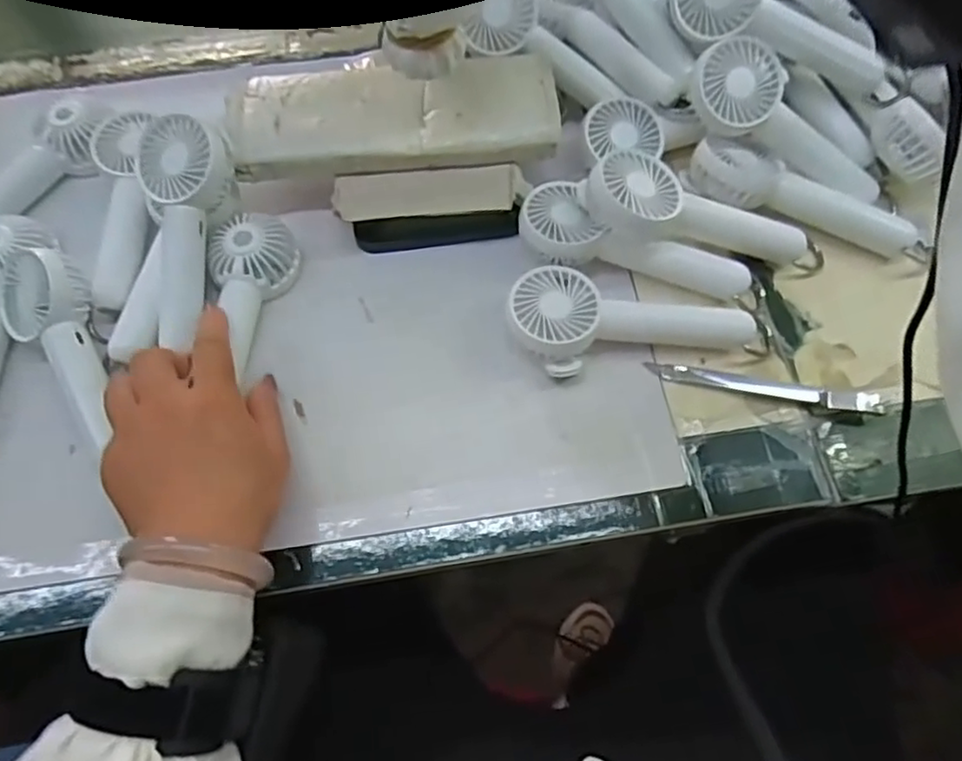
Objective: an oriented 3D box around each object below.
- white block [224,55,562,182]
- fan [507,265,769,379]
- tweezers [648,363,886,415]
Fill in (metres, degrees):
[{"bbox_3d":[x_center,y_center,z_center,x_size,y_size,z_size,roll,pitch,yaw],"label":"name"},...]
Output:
[{"bbox_3d":[-0.057,-0.178,0.439,0.210,0.024,0.080,-6,63,-2],"label":"white block"},{"bbox_3d":[0.098,-0.039,0.409,0.158,0.030,0.064,-4,67,-1],"label":"fan"},{"bbox_3d":[0.171,0.004,0.398,0.134,0.013,0.012,11,68,6],"label":"tweezers"}]

